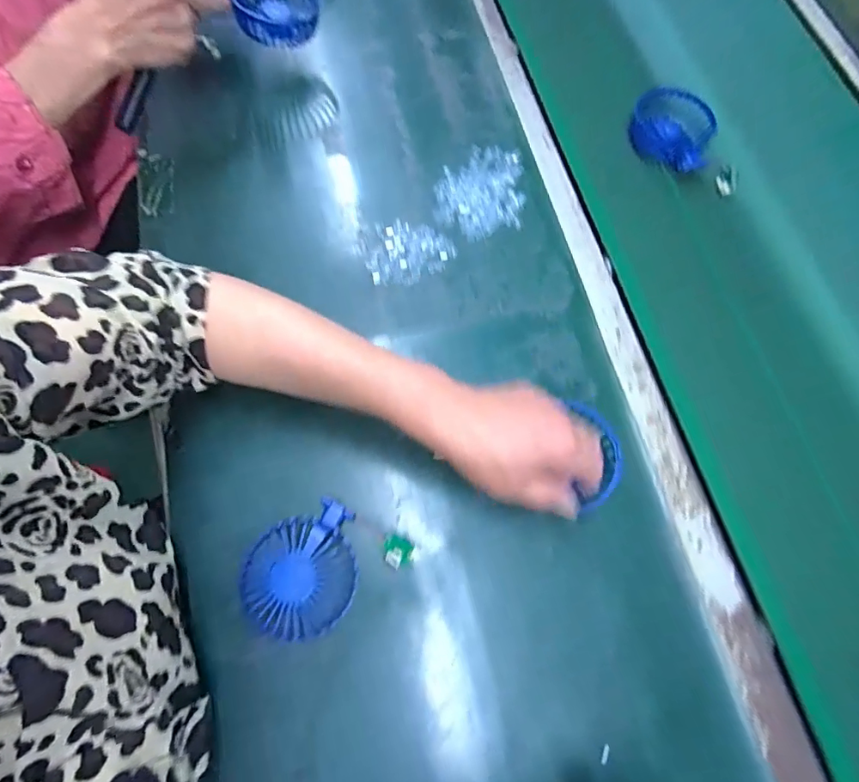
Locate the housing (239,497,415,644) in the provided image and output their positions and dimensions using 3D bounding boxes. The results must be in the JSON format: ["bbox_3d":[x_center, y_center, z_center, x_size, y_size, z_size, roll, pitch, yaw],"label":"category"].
[{"bbox_3d":[-0.083,0.133,0.372,0.125,0.045,0.081,-38,75,-13],"label":"housing"}]

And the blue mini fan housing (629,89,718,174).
[{"bbox_3d":[0.273,-0.293,0.551,0.094,0.030,0.085,33,74,10],"label":"blue mini fan housing"}]

